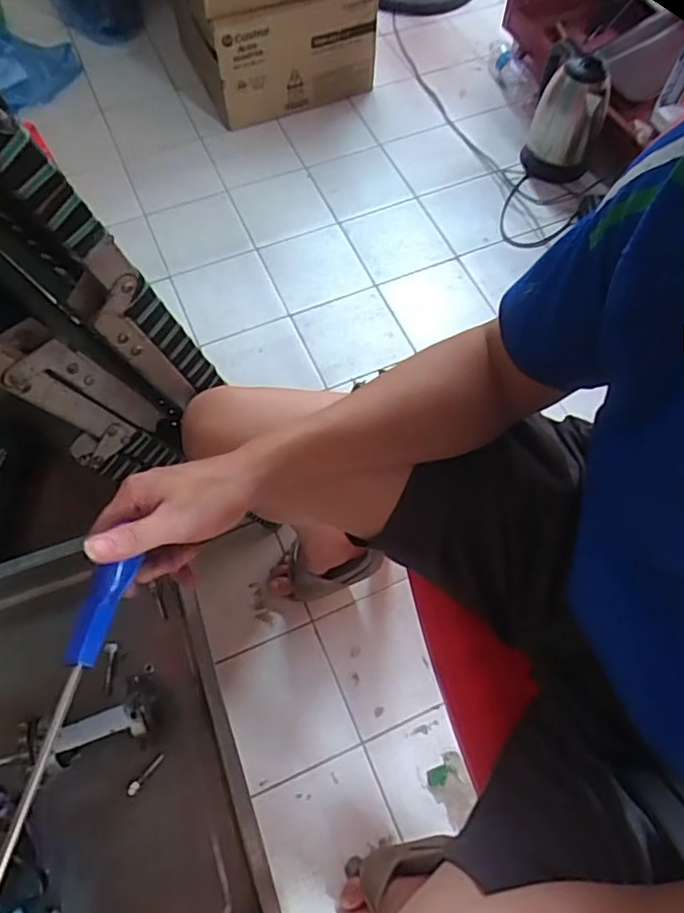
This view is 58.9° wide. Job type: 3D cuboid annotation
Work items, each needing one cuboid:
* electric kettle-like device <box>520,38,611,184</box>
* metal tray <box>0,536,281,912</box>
[{"bbox_3d":[0.482,-0.735,1.294,0.138,0.215,0.176,13,65,7],"label":"electric kettle-like device"},{"bbox_3d":[-0.251,0.271,0.539,0.298,0.063,0.366,-17,65,-8],"label":"metal tray"}]

